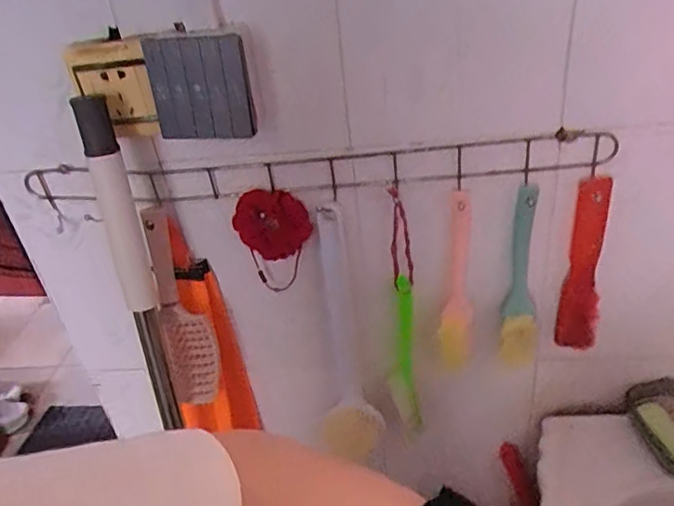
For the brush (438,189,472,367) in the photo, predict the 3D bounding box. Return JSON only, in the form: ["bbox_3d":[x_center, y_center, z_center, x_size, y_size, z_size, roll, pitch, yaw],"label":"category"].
[{"bbox_3d":[0.126,0.034,0.613,0.031,0.213,0.023,5,35,18],"label":"brush"}]

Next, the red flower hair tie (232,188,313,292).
[{"bbox_3d":[-0.061,-0.009,0.598,0.071,0.114,0.028,-3,34,7],"label":"red flower hair tie"}]

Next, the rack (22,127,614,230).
[{"bbox_3d":[-0.038,-0.076,0.572,0.575,0.050,0.029,-3,34,8],"label":"rack"}]

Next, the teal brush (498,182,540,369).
[{"bbox_3d":[0.191,0.028,0.595,0.036,0.202,0.041,5,35,18],"label":"teal brush"}]

